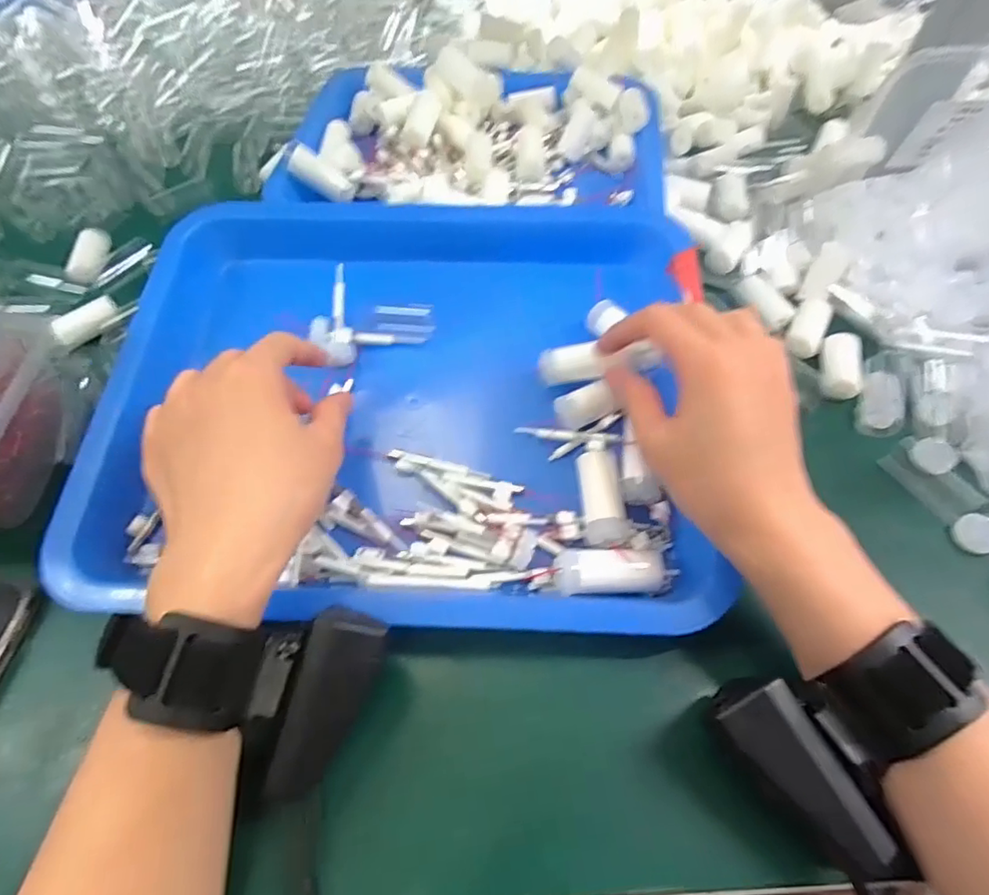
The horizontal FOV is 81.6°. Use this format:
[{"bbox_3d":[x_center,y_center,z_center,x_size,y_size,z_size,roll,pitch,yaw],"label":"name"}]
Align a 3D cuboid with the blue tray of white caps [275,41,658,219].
[{"bbox_3d":[-0.017,-0.251,0.457,0.293,0.053,0.199,-1,56,0],"label":"blue tray of white caps"}]

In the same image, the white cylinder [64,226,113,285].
[{"bbox_3d":[-0.308,-0.149,0.433,0.018,0.015,0.049,-7,56,-4],"label":"white cylinder"}]

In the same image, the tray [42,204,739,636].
[{"bbox_3d":[-0.049,-0.052,0.336,0.319,0.042,0.294,2,56,2],"label":"tray"}]

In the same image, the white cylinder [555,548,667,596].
[{"bbox_3d":[0.056,0.061,0.276,0.051,0.017,0.019,-2,56,0],"label":"white cylinder"}]

